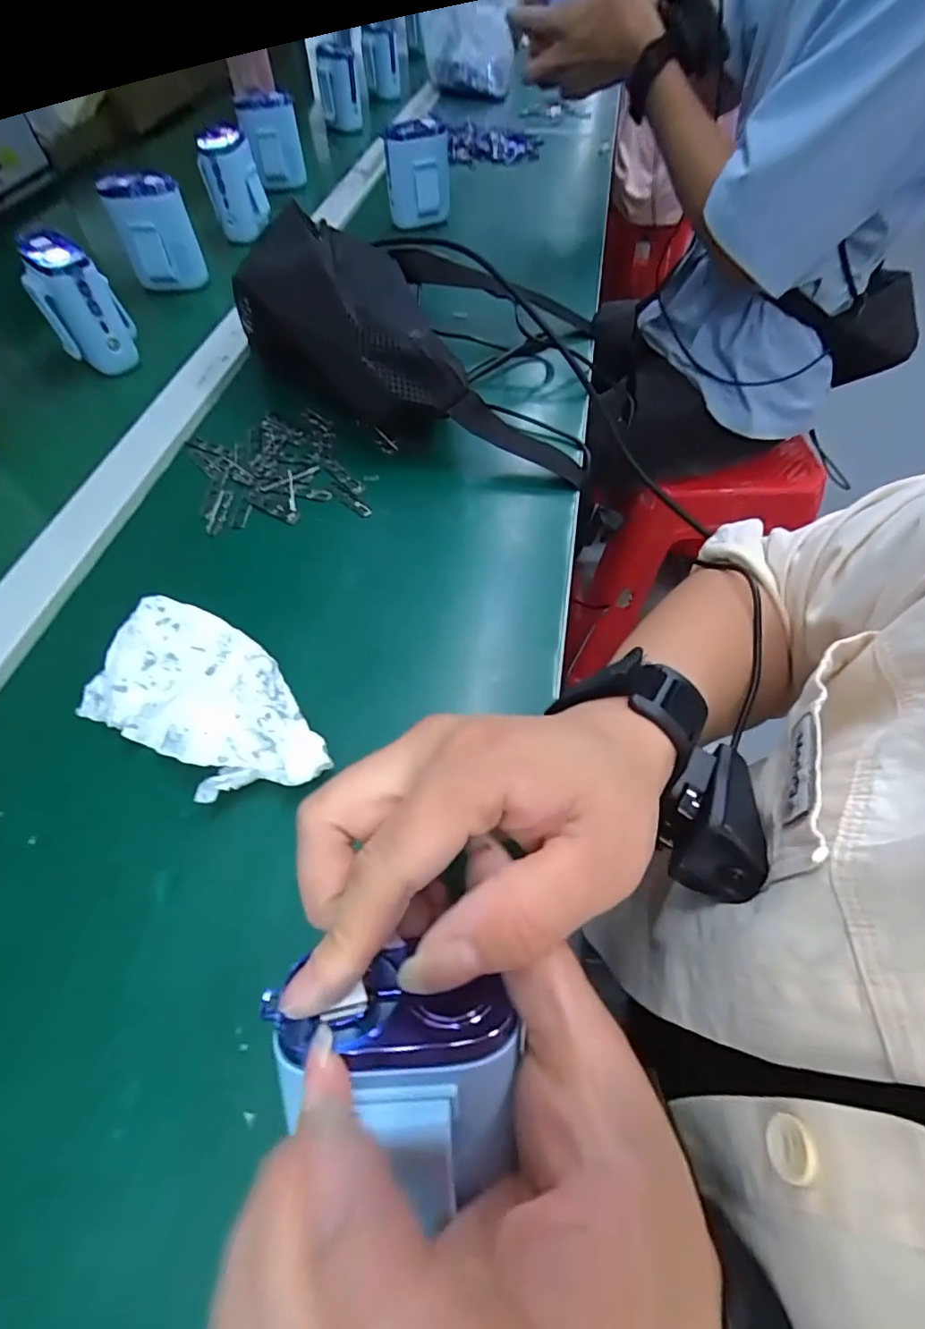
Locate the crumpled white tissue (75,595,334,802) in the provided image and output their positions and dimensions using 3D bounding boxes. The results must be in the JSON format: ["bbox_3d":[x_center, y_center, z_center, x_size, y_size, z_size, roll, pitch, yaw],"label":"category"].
[{"bbox_3d":[-0.129,0.023,0.281,0.144,0.035,0.075,28,62,16],"label":"crumpled white tissue"}]

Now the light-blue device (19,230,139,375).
[{"bbox_3d":[-0.313,-0.295,0.441,0.059,0.084,0.062,-30,63,-17],"label":"light-blue device"}]

